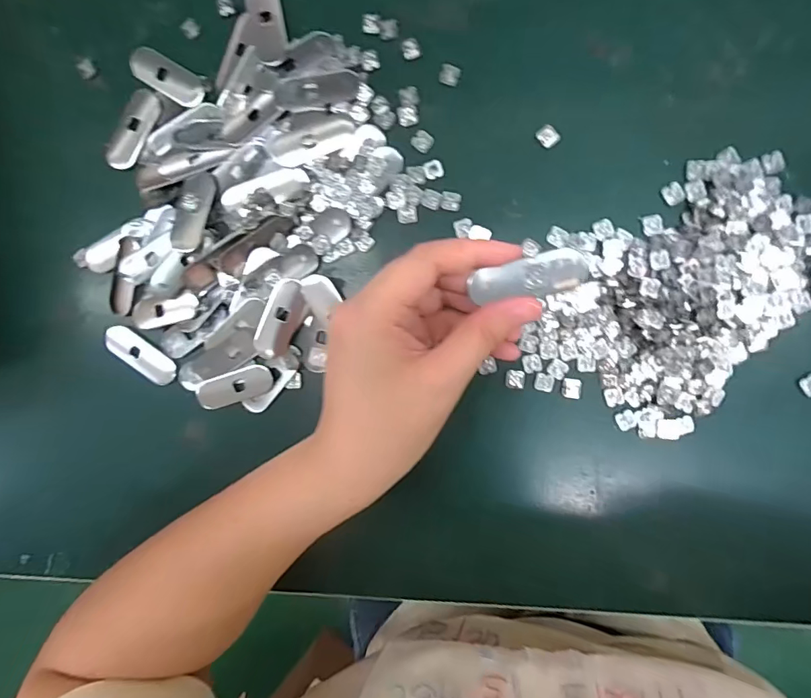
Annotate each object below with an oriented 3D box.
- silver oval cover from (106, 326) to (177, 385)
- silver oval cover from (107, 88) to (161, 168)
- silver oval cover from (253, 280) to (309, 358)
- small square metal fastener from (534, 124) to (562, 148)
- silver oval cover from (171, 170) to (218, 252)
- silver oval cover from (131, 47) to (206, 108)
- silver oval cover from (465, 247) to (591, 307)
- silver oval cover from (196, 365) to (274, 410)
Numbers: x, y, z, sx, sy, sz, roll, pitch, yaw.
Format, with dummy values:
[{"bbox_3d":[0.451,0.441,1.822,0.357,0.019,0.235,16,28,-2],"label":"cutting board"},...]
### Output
[{"bbox_3d":[-0.170,0.004,0.307,0.050,0.004,0.019,34,98,3],"label":"silver oval cover"},{"bbox_3d":[-0.169,-0.135,0.298,0.021,0.005,0.050,32,98,3],"label":"silver oval cover"},{"bbox_3d":[-0.076,-0.018,0.291,0.021,0.006,0.049,26,97,4],"label":"silver oval cover"},{"bbox_3d":[0.081,-0.121,0.272,0.011,0.004,0.012,-43,89,8],"label":"small square metal fastener"},{"bbox_3d":[-0.128,-0.083,0.287,0.020,0.005,0.048,14,96,5],"label":"silver oval cover"},{"bbox_3d":[-0.145,-0.165,0.292,0.049,0.005,0.020,32,98,3],"label":"silver oval cover"},{"bbox_3d":[0.054,-0.031,0.213,0.050,0.004,0.018,-11,94,14],"label":"silver oval cover"},{"bbox_3d":[-0.109,0.024,0.305,0.054,0.004,0.019,-18,105,14],"label":"silver oval cover"}]

